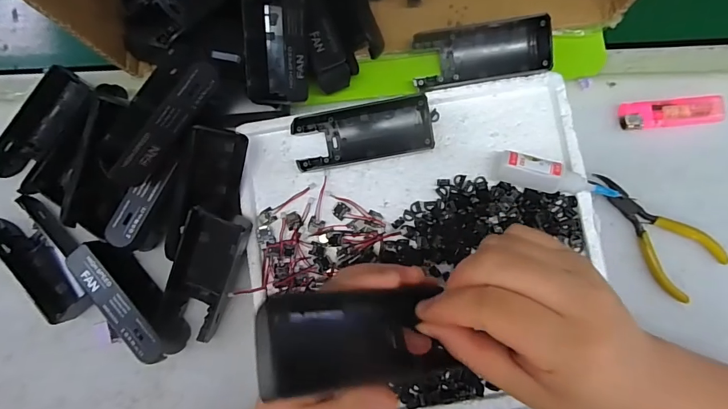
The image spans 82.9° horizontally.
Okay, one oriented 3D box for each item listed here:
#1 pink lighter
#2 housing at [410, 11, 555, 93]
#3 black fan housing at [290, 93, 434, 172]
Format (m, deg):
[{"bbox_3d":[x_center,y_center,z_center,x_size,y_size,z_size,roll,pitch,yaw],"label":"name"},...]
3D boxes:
[{"bbox_3d":[0.256,-0.076,0.341,0.081,0.013,0.023,-2,83,2],"label":"pink lighter"},{"bbox_3d":[0.095,-0.125,0.335,0.105,0.026,0.049,-9,83,2],"label":"housing"},{"bbox_3d":[0.000,-0.059,0.335,0.110,0.020,0.045,-10,83,1],"label":"black fan housing"}]

